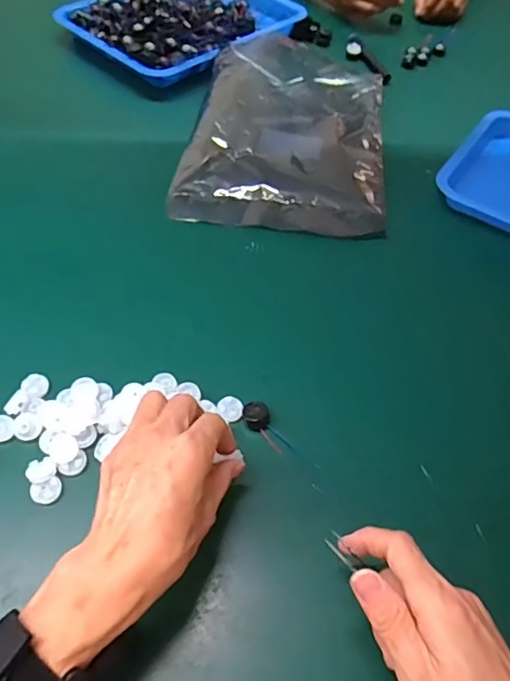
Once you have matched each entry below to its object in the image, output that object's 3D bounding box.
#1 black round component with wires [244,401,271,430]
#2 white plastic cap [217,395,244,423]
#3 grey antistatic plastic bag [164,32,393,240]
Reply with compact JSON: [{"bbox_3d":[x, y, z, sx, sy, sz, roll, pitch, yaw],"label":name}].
[{"bbox_3d":[0.002,0.060,0.426,0.020,0.010,0.021,2,54,-3],"label":"black round component with wires"},{"bbox_3d":[-0.019,0.054,0.432,0.024,0.004,0.020,35,59,19],"label":"white plastic cap"},{"bbox_3d":[0.045,-0.279,0.664,0.238,0.043,0.379,8,54,1],"label":"grey antistatic plastic bag"}]

